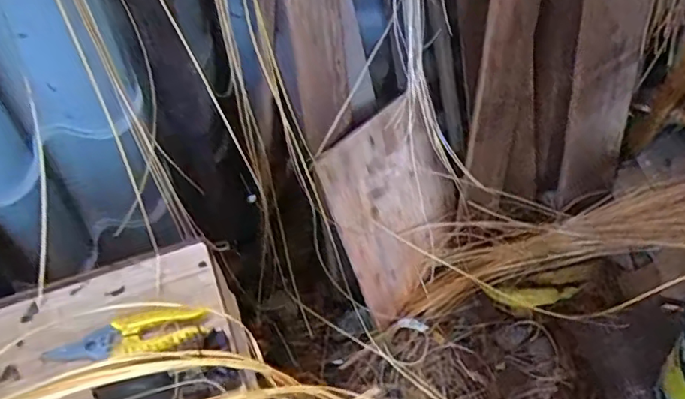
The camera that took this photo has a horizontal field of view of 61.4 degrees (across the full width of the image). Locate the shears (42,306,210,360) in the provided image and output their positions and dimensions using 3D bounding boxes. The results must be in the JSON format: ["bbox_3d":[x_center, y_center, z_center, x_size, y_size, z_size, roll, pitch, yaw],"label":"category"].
[{"bbox_3d":[-0.214,0.136,0.577,0.157,0.028,0.044,-5,49,0],"label":"shears"}]

